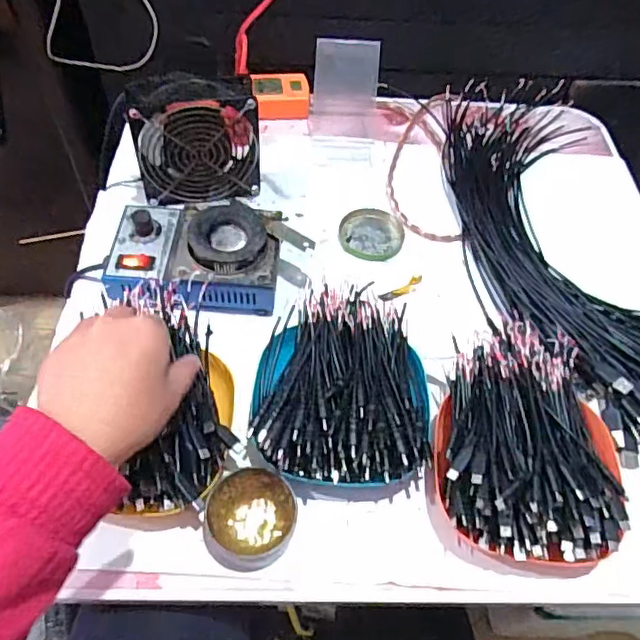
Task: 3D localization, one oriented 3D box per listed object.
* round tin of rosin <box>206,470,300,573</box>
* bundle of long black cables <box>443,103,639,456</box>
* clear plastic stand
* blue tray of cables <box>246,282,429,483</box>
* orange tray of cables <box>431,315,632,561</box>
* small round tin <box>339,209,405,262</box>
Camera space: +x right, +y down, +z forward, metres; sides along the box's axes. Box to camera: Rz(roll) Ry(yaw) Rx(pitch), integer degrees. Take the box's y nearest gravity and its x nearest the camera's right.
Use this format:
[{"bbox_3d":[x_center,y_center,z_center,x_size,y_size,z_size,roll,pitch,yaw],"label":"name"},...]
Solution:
[{"bbox_3d":[-0.049,0.142,0.414,0.061,0.031,0.064,2,56,-3],"label":"round tin of rosin"},{"bbox_3d":[0.250,-0.090,0.588,0.206,0.046,0.464,-8,57,-9],"label":"bundle of long black cables"},{"bbox_3d":[0.030,-0.247,0.654,0.080,0.093,0.085,6,56,0],"label":"clear plastic stand"},{"bbox_3d":[0.016,0.051,0.467,0.132,0.060,0.162,3,56,-2],"label":"blue tray of cables"},{"bbox_3d":[0.160,0.087,0.443,0.132,0.071,0.183,15,57,6],"label":"orange tray of cables"},{"bbox_3d":[0.053,-0.090,0.600,0.065,0.013,0.057,9,56,2],"label":"small round tin"}]

